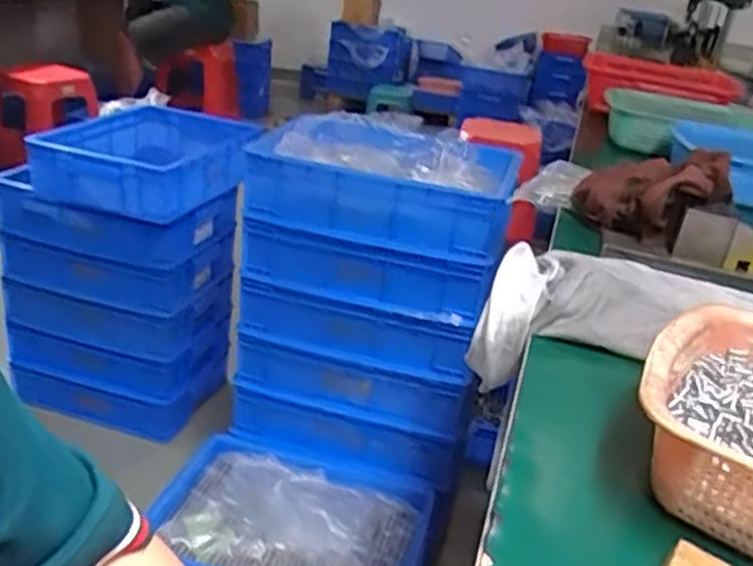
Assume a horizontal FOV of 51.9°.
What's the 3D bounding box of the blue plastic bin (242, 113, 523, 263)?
[{"bbox_3d":[0.018,-0.159,1.208,0.385,0.125,0.239,10,25,10],"label":"blue plastic bin"}]

